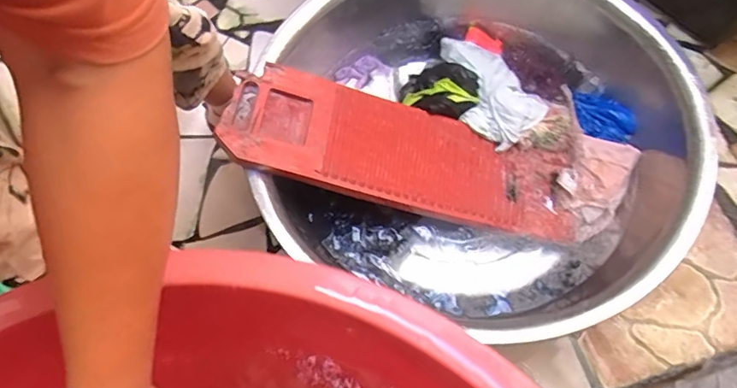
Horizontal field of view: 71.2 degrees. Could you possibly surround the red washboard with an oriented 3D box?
[{"bbox_3d":[0.067,-0.070,0.884,0.616,0.033,0.196,15,66,-11],"label":"red washboard"}]

